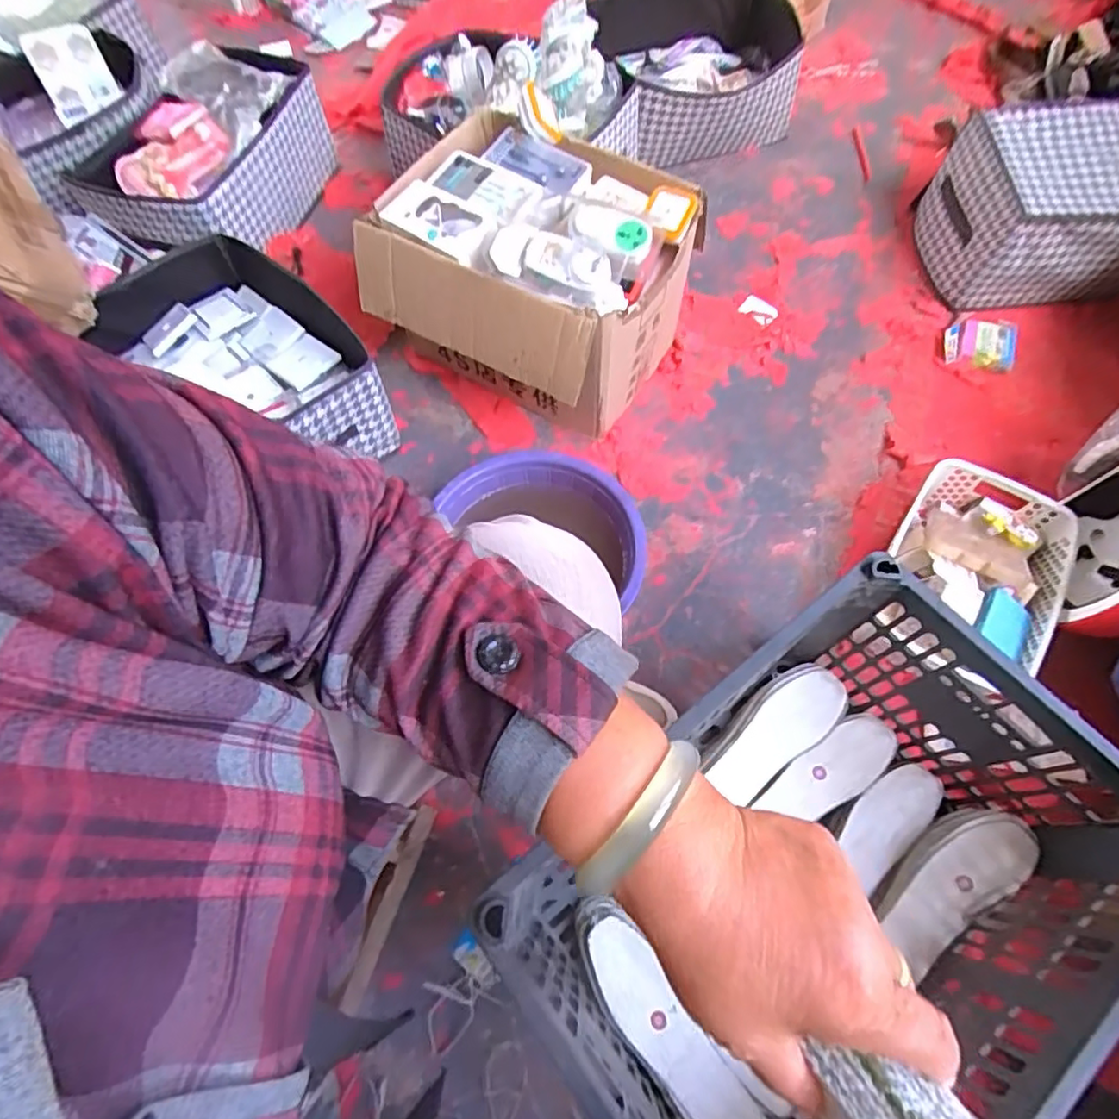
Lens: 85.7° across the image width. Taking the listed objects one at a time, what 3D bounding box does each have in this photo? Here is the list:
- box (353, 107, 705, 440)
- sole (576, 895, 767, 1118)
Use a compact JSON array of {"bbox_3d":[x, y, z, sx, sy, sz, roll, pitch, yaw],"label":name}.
[{"bbox_3d":[-0.039,-0.412,0.921,0.392,0.297,0.335,29,69,15],"label":"box"},{"bbox_3d":[0.100,0.466,0.599,0.069,0.020,0.250,-35,68,-14],"label":"sole"}]

